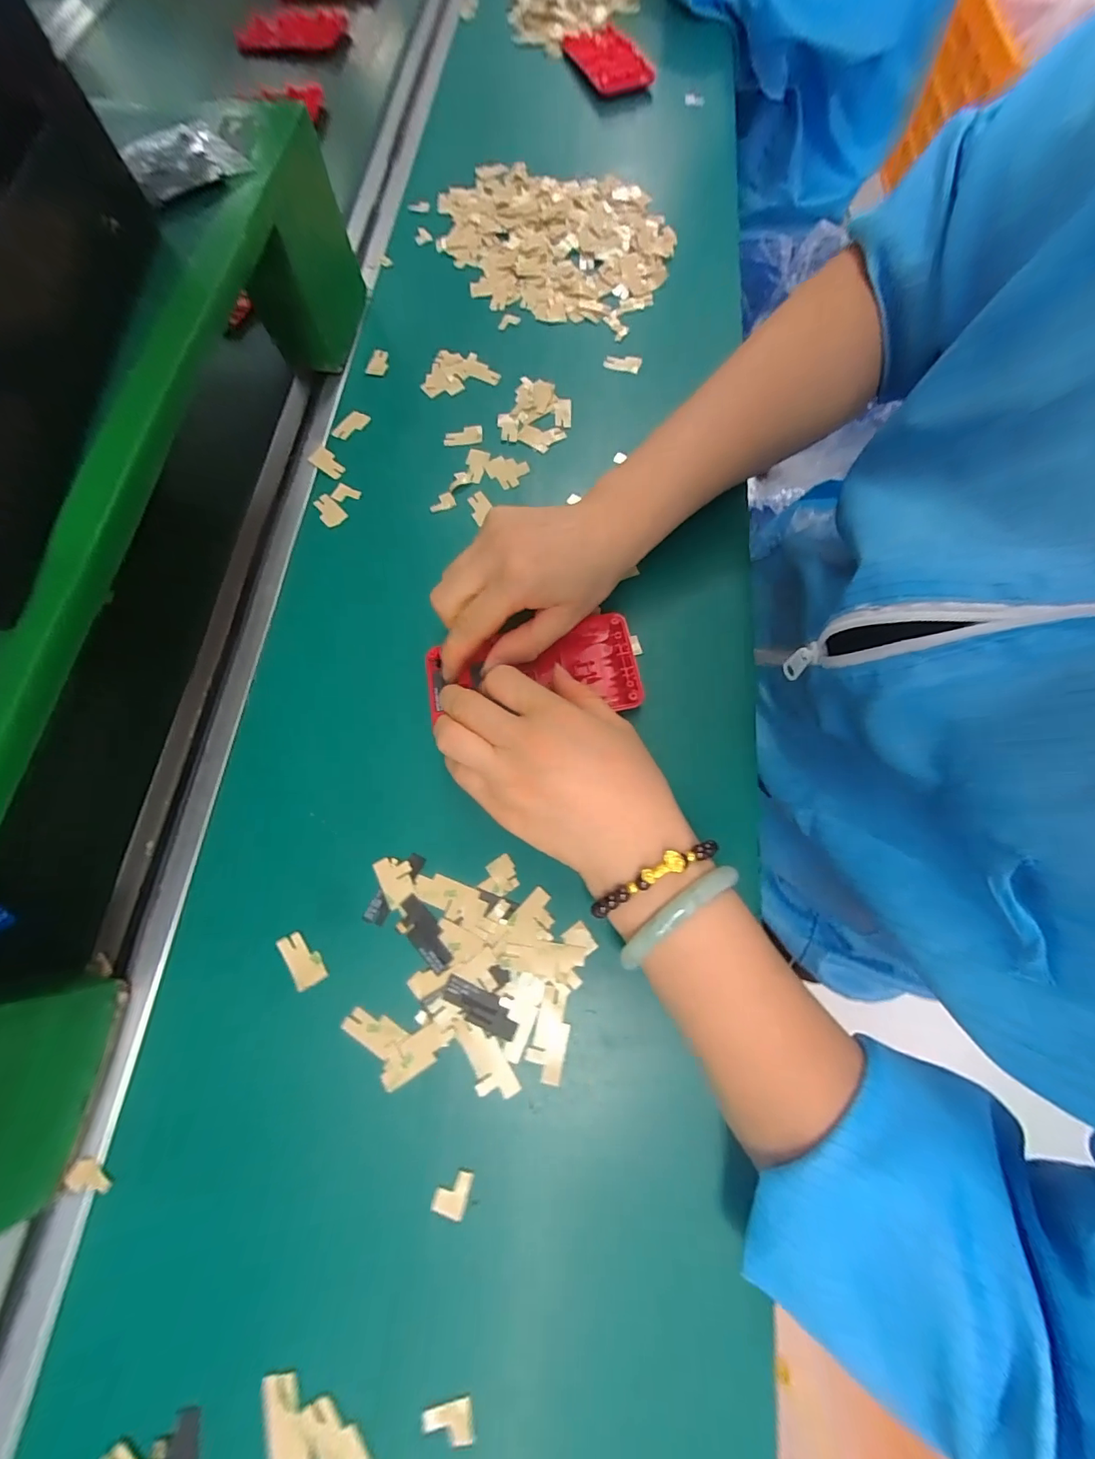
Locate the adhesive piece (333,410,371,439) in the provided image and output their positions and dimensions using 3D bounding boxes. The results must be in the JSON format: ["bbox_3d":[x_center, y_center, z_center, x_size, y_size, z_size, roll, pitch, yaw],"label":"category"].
[{"bbox_3d":[-0.147,-0.228,0.365,0.018,0.004,0.029,33,75,12],"label":"adhesive piece"}]

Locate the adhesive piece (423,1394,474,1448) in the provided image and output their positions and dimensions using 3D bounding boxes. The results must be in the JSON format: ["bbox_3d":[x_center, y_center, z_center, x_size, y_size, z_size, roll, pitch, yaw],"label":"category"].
[{"bbox_3d":[-0.039,0.275,0.193,0.020,0.005,0.011,-7,71,0],"label":"adhesive piece"}]

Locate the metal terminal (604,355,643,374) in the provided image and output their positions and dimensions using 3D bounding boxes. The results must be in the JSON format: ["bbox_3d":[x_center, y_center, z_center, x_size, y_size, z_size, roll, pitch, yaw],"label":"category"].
[{"bbox_3d":[0.058,-0.283,0.377,0.028,0.004,0.014,13,86,6],"label":"metal terminal"}]

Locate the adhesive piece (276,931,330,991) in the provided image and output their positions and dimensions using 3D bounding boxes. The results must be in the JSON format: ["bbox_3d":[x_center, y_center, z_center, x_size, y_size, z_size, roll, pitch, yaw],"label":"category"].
[{"bbox_3d":[-0.125,0.117,0.250,0.015,0.004,0.029,-34,74,-9],"label":"adhesive piece"}]

